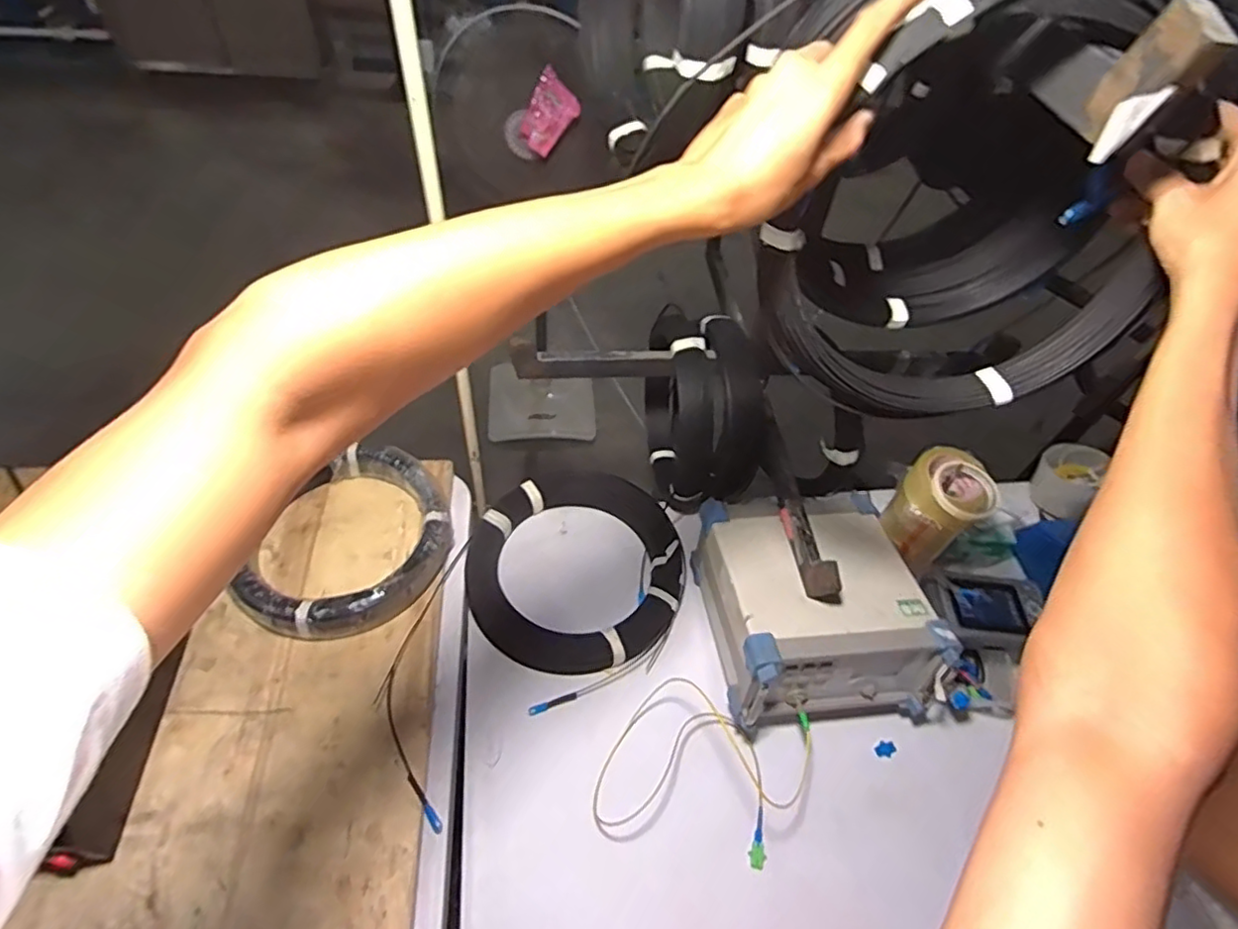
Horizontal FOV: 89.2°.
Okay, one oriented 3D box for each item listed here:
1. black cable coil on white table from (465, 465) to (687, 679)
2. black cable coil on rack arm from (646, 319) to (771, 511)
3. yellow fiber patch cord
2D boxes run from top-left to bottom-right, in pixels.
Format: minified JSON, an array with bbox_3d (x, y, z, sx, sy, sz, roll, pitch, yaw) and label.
[{"bbox_3d":[-0.072,0.157,0.976,0.335,0.076,0.312,3,51,-4],"label":"black cable coil on white table"},{"bbox_3d":[0.144,-0.093,1.060,0.143,0.265,0.324,-1,51,-7],"label":"black cable coil on rack arm"},{"bbox_3d":[0.122,0.397,0.817,0.268,0.074,0.195,17,58,5],"label":"yellow fiber patch cord"}]

